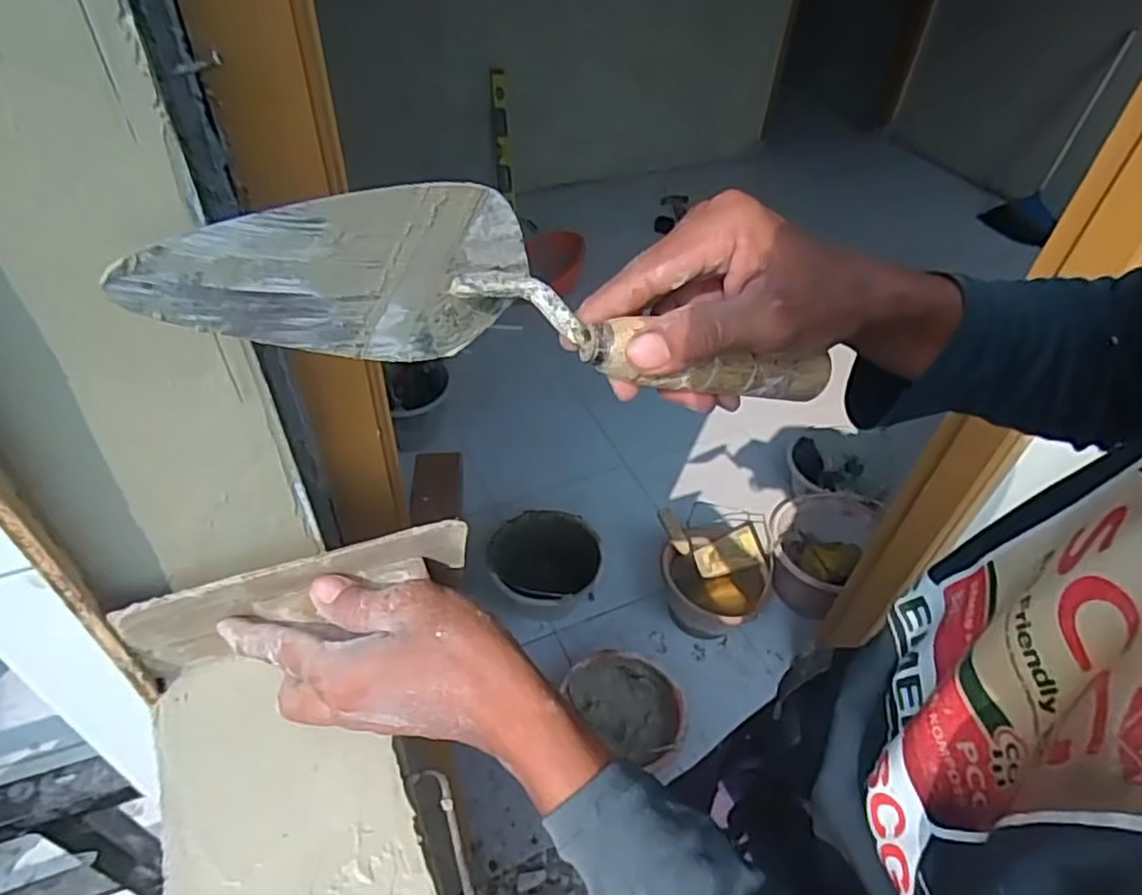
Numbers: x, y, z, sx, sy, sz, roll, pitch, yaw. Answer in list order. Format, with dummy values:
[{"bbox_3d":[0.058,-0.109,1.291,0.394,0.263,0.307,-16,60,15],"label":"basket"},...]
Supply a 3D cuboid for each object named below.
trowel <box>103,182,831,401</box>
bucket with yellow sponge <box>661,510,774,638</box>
[{"bbox_3d":[-0.018,-0.060,0.304,0.295,0.084,0.050,6,42,-24],"label":"trowel"},{"bbox_3d":[0.328,0.303,1.561,0.228,0.211,0.239,2,45,-2],"label":"bucket with yellow sponge"}]

